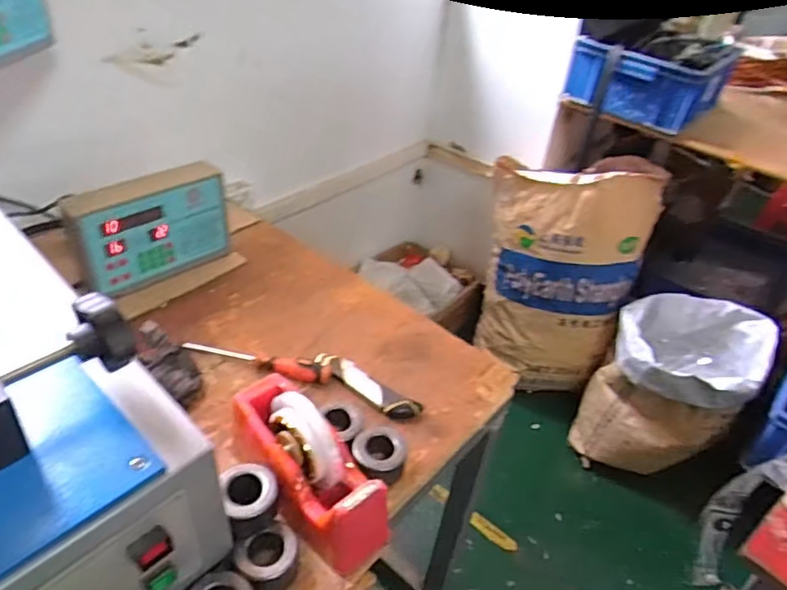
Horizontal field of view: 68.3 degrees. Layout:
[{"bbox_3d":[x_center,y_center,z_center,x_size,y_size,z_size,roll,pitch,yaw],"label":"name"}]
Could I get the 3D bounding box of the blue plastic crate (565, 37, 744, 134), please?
[{"bbox_3d":[0.631,-0.540,1.421,0.310,0.129,0.355,29,43,26],"label":"blue plastic crate"}]

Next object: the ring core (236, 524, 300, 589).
[{"bbox_3d":[-0.122,0.258,0.567,0.057,0.036,0.052,5,37,-4],"label":"ring core"}]

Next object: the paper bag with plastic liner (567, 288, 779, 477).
[{"bbox_3d":[0.704,0.225,1.481,0.336,0.347,0.339,26,41,22],"label":"paper bag with plastic liner"}]

